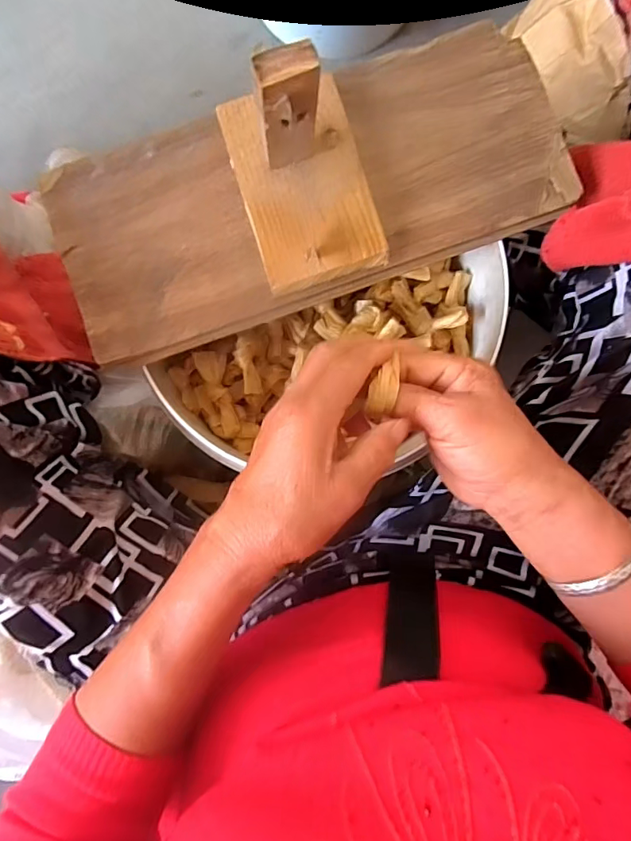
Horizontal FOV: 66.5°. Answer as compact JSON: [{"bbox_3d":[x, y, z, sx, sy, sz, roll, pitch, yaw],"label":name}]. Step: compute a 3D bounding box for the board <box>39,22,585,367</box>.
[{"bbox_3d":[-0.004,-0.181,0.313,0.389,0.129,0.168,-19,87,-2],"label":"board"}]

